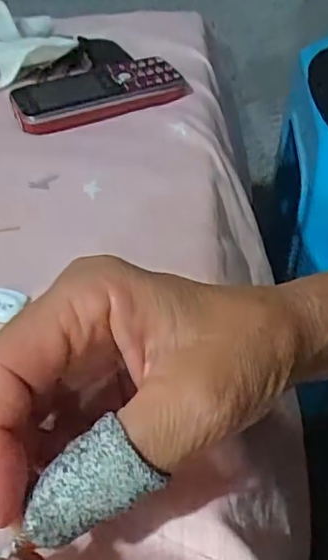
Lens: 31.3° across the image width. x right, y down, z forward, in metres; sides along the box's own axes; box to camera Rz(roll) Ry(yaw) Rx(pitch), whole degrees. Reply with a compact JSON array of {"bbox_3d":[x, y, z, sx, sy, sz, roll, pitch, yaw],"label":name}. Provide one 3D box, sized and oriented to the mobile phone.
[{"bbox_3d":[-0.047,-0.138,0.428,0.124,0.015,0.058,-17,45,-15],"label":"mobile phone"}]

